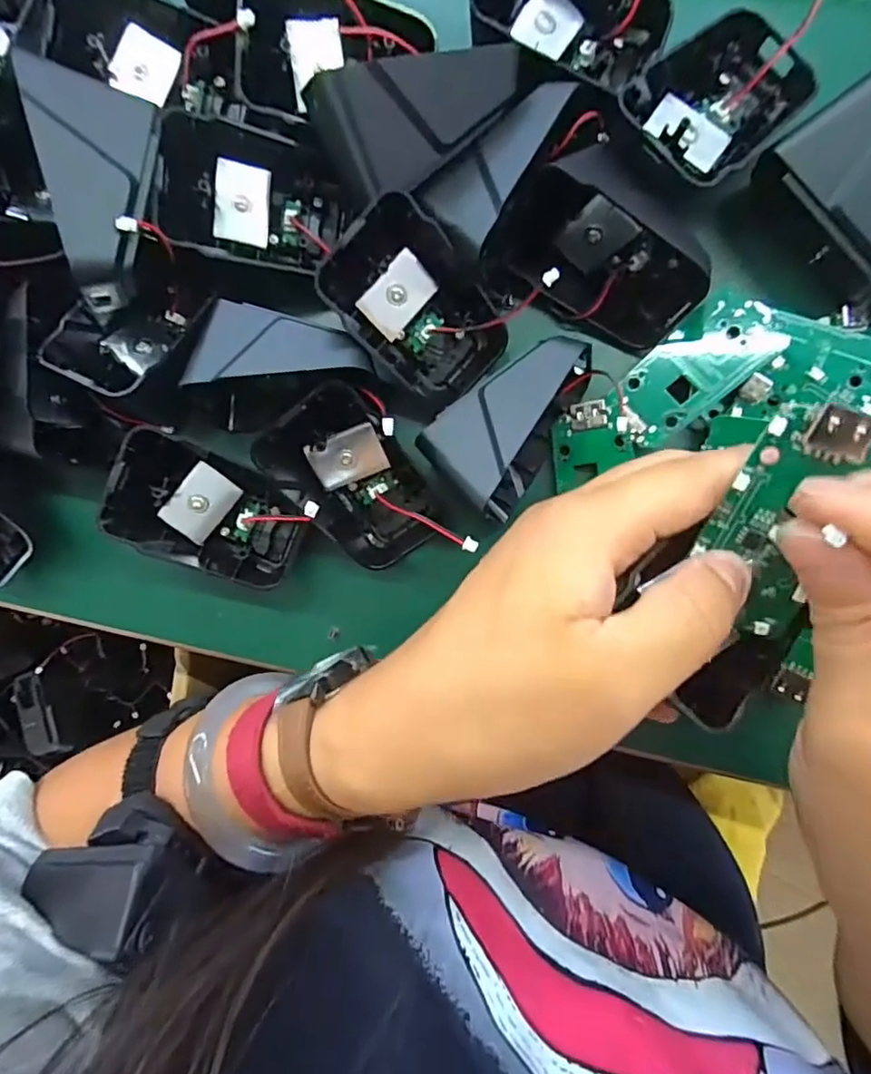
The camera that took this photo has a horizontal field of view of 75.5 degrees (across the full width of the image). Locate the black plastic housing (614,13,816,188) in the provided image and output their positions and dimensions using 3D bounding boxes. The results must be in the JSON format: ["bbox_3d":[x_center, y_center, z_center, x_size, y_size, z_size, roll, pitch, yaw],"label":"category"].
[{"bbox_3d":[0.100,-0.154,0.197,0.056,0.018,0.042,-39,86,3],"label":"black plastic housing"}]

